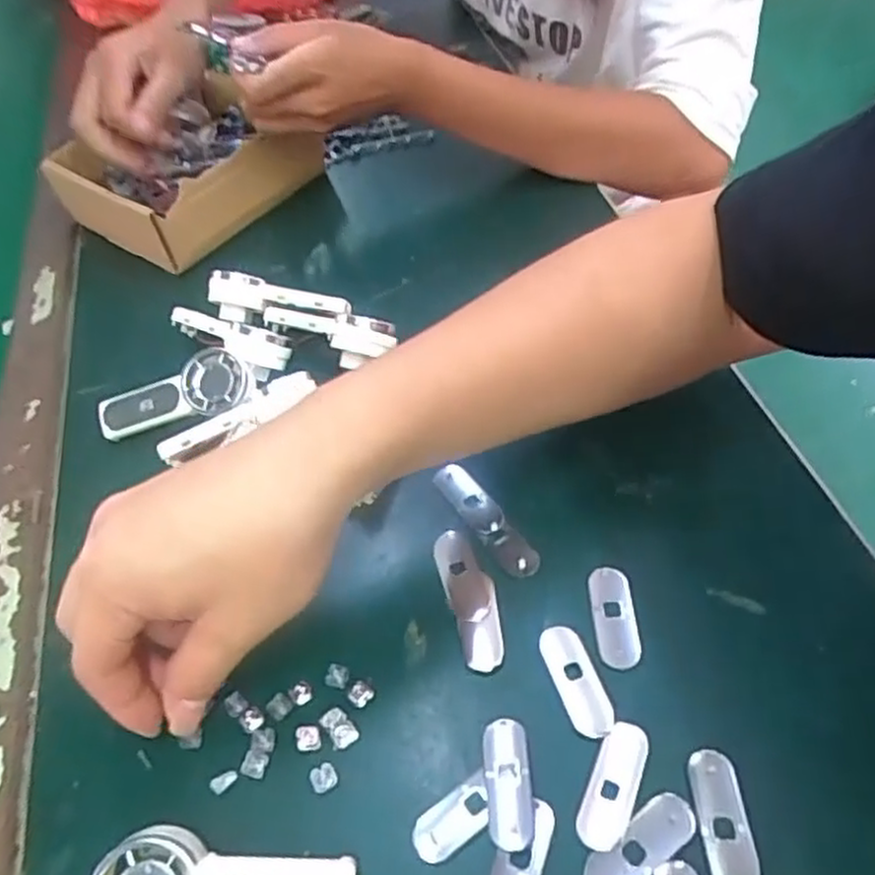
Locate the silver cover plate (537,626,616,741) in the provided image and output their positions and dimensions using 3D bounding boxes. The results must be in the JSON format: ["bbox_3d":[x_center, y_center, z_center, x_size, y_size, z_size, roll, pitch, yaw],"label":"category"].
[{"bbox_3d":[0.062,0.106,0.332,0.017,0.004,0.051,-21,51,-9],"label":"silver cover plate"}]

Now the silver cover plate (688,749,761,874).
[{"bbox_3d":[0.111,0.149,0.292,0.018,0.004,0.050,-7,51,3],"label":"silver cover plate"}]

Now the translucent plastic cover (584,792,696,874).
[{"bbox_3d":[0.078,0.157,0.288,0.050,0.004,0.019,-33,54,-18],"label":"translucent plastic cover"}]

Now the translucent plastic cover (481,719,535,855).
[{"bbox_3d":[0.029,0.141,0.308,0.019,0.004,0.049,-6,51,4],"label":"translucent plastic cover"}]

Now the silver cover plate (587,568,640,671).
[{"bbox_3d":[0.082,0.083,0.349,0.020,0.004,0.051,-4,51,5],"label":"silver cover plate"}]

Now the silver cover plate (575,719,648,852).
[{"bbox_3d":[0.072,0.140,0.303,0.019,0.004,0.051,17,56,21],"label":"silver cover plate"}]

